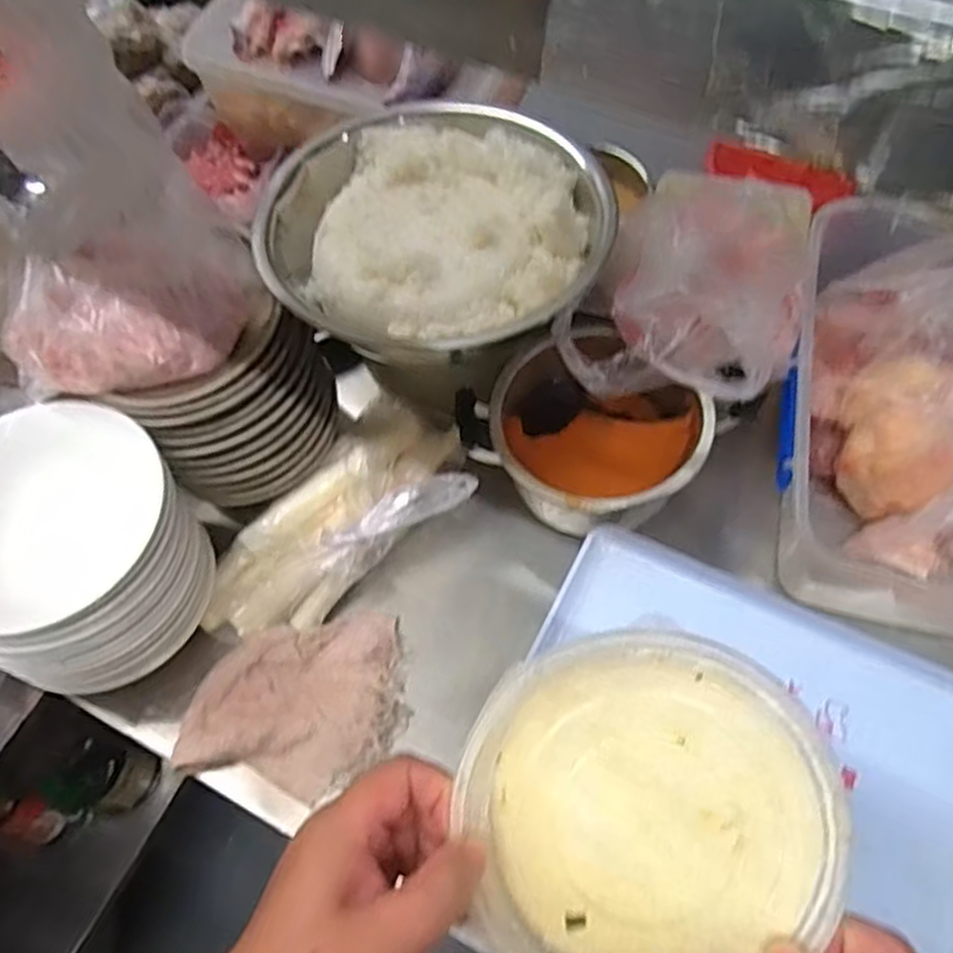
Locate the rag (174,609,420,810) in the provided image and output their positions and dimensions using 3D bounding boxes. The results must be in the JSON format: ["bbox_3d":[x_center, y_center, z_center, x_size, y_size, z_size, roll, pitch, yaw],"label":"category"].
[{"bbox_3d":[-0.164,0.210,0.683,0.208,0.035,0.141,-17,64,-6],"label":"rag"}]

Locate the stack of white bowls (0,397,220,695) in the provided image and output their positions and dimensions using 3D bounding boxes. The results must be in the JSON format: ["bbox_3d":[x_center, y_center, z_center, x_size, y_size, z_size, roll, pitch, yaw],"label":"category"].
[{"bbox_3d":[-0.343,0.061,0.637,0.201,0.137,0.192,34,69,17],"label":"stack of white bowls"}]

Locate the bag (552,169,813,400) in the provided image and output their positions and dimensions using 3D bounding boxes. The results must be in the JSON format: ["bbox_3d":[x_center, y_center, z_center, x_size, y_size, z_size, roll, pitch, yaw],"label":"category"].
[{"bbox_3d":[0.215,-0.191,0.679,0.183,0.093,0.323,25,67,14],"label":"bag"}]

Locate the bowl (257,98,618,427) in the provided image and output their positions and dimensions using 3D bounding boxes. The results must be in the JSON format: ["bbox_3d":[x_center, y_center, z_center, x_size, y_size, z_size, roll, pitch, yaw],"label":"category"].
[{"bbox_3d":[-0.038,-0.209,0.736,0.295,0.154,0.282,-1,63,2],"label":"bowl"}]

